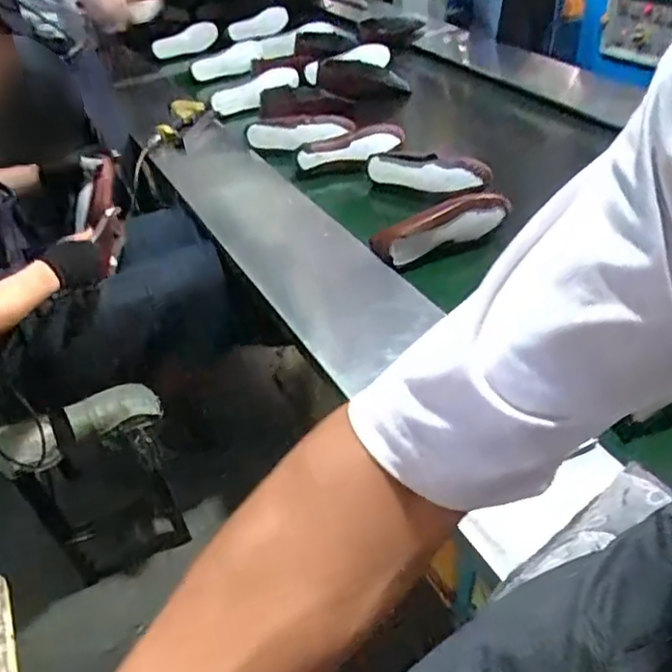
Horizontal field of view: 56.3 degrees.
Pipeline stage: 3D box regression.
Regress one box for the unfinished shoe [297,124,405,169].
[{"bbox_3d":[0.044,-0.444,1.476,0.257,0.057,0.092,-14,41,-10],"label":"unfinished shoe"}]

